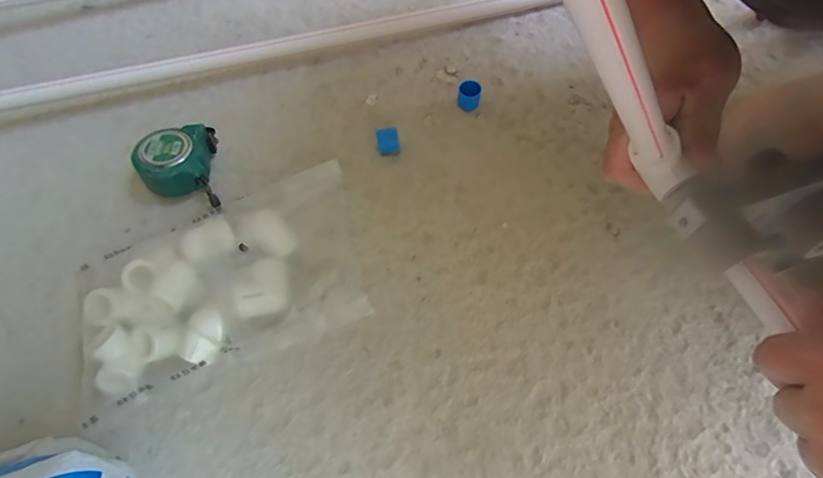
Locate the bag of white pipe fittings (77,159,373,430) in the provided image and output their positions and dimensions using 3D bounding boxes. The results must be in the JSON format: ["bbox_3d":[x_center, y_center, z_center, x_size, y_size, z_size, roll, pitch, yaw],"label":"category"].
[{"bbox_3d":[-0.153,0.033,0.394,0.222,0.039,0.146,-19,62,-6],"label":"bag of white pipe fittings"}]

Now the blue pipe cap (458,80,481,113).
[{"bbox_3d":[0.058,-0.143,0.483,0.022,0.025,0.017,0,62,4],"label":"blue pipe cap"}]

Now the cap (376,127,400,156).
[{"bbox_3d":[-0.022,-0.093,0.460,0.021,0.018,0.021,-8,61,0],"label":"cap"}]

